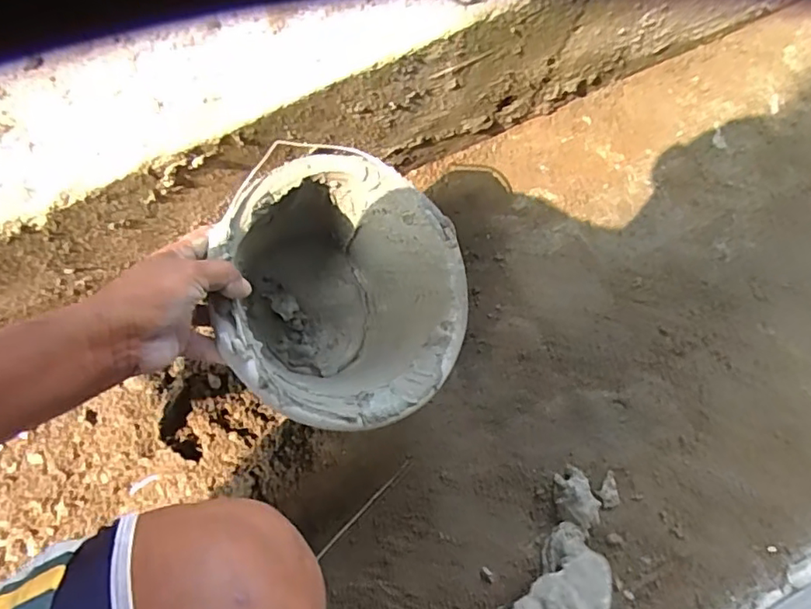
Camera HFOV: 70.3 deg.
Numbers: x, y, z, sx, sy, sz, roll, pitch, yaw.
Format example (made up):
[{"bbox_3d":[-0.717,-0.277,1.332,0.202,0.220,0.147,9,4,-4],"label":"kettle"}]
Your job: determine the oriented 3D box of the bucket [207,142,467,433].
[{"bbox_3d":[-0.092,-0.002,0.623,0.252,0.208,0.252,5,80,-25],"label":"bucket"}]

